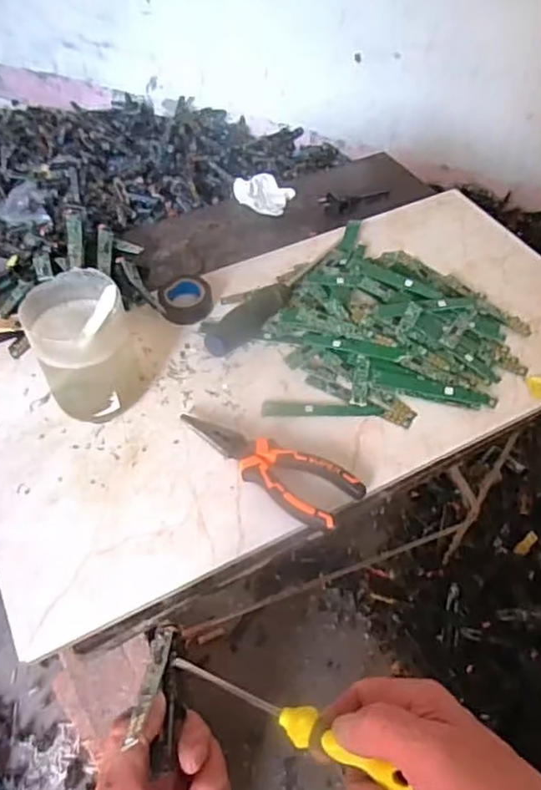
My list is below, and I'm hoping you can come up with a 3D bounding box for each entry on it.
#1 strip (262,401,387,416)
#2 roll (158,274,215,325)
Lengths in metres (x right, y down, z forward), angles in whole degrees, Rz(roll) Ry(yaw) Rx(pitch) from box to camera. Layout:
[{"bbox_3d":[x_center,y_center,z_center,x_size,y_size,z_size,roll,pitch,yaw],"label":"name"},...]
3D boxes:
[{"bbox_3d":[0.045,0.012,0.523,0.104,0.005,0.013,2,50,1],"label":"strip"},{"bbox_3d":[-0.082,-0.092,0.592,0.052,0.026,0.044,-6,51,-6],"label":"roll"}]

